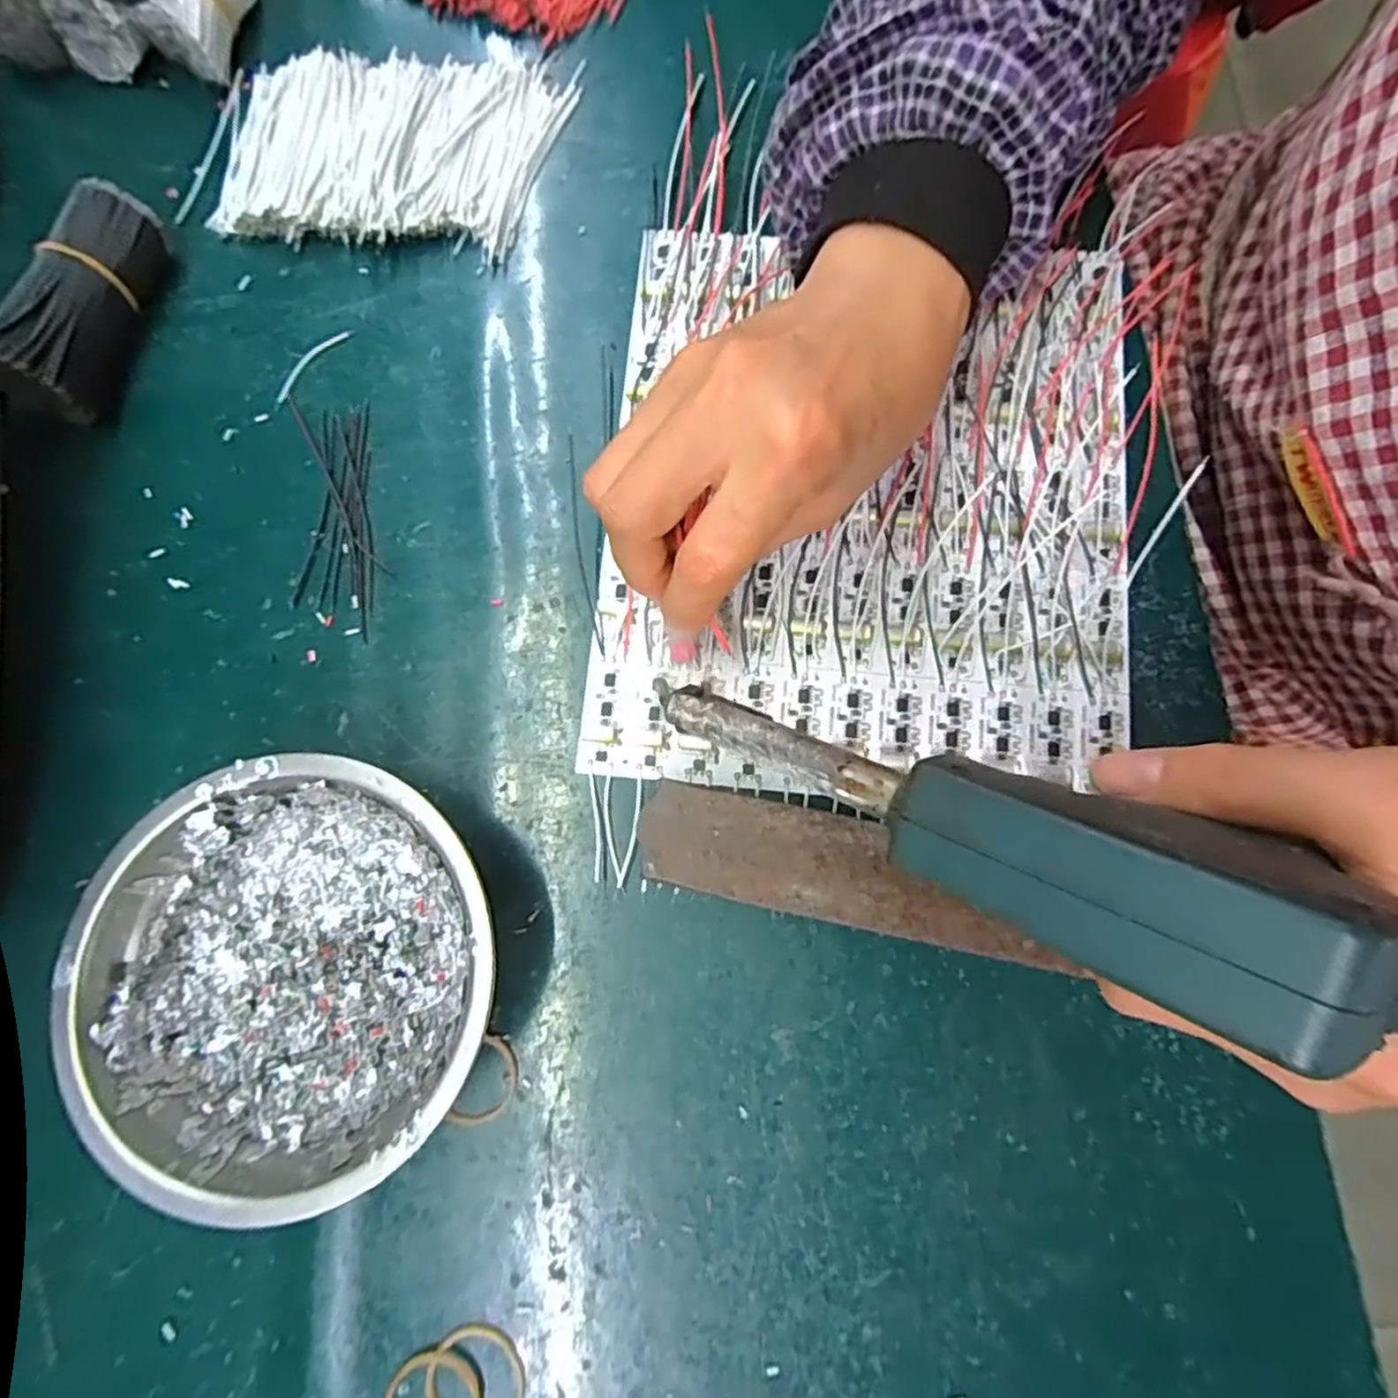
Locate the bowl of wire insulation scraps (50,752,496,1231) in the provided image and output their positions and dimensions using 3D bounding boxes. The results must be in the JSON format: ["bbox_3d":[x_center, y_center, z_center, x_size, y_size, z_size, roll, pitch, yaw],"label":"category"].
[{"bbox_3d":[-0.125,0.084,0.223,0.122,0.041,0.122,0,79,1],"label":"bowl of wire insulation scraps"}]

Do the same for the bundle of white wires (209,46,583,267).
[{"bbox_3d":[-0.133,-0.241,0.303,0.140,0.012,0.097,8,79,2],"label":"bundle of white wires"}]

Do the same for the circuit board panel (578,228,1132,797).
[{"bbox_3d":[0.063,-0.077,0.268,0.193,0.014,0.224,5,79,2],"label":"circuit board panel"}]

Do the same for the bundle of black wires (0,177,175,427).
[{"bbox_3d":[-0.243,-0.159,0.278,0.041,0.036,0.090,27,80,6],"label":"bundle of black wires"}]

